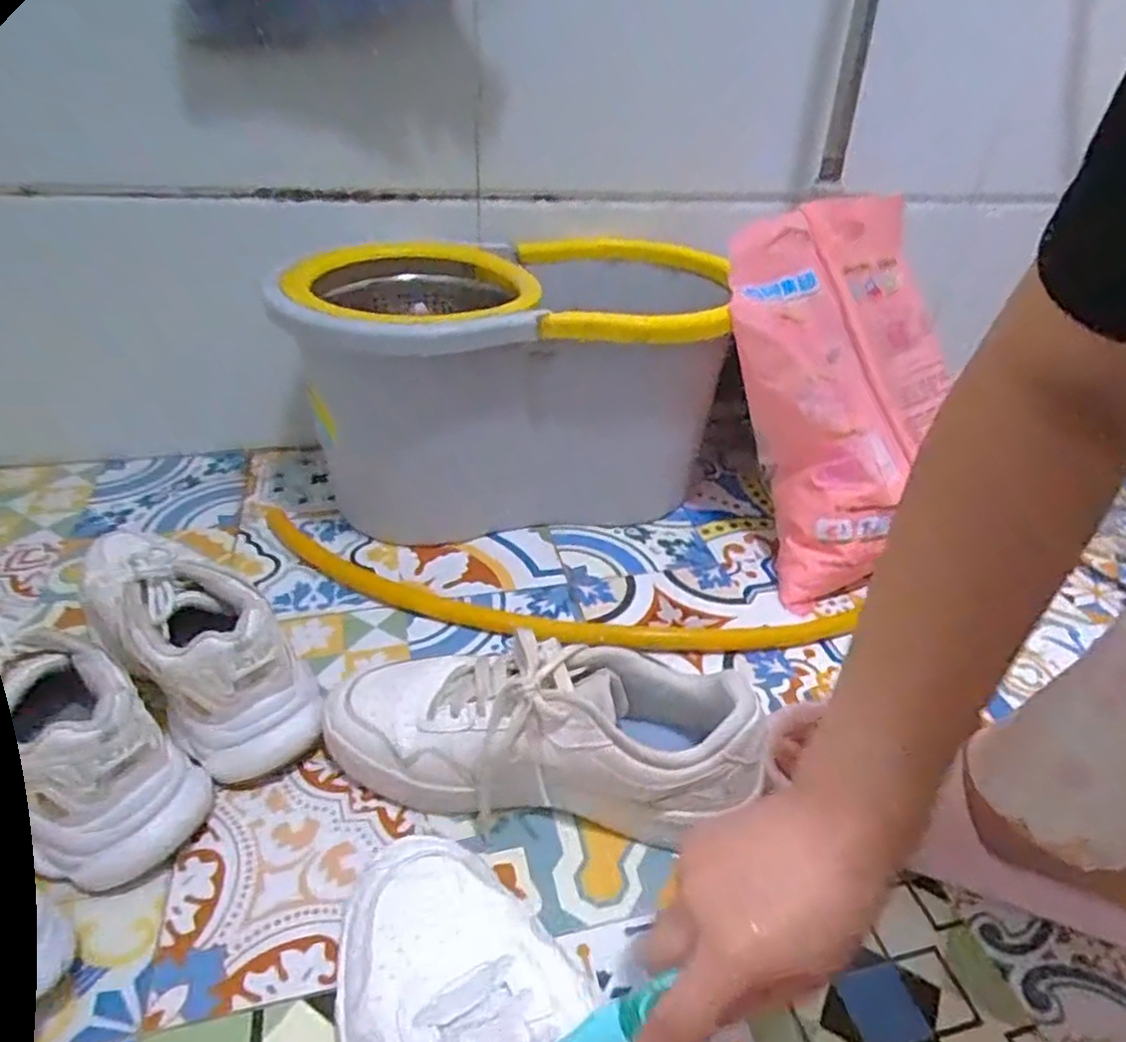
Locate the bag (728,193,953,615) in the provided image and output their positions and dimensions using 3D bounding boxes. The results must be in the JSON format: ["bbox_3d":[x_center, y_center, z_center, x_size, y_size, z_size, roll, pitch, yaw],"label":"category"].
[{"bbox_3d":[0.270,-0.134,0.668,0.242,0.329,0.070,-17,-1,-19],"label":"bag"}]

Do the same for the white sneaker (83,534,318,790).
[{"bbox_3d":[-0.275,0.065,0.508,0.258,0.092,0.086,37,46,22],"label":"white sneaker"}]

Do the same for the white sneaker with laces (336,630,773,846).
[{"bbox_3d":[-0.017,0.133,0.467,0.268,0.105,0.082,9,35,8],"label":"white sneaker with laces"}]

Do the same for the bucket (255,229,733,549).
[{"bbox_3d":[-0.031,-0.134,0.739,0.425,0.235,0.243,-7,36,-14],"label":"bucket"}]

